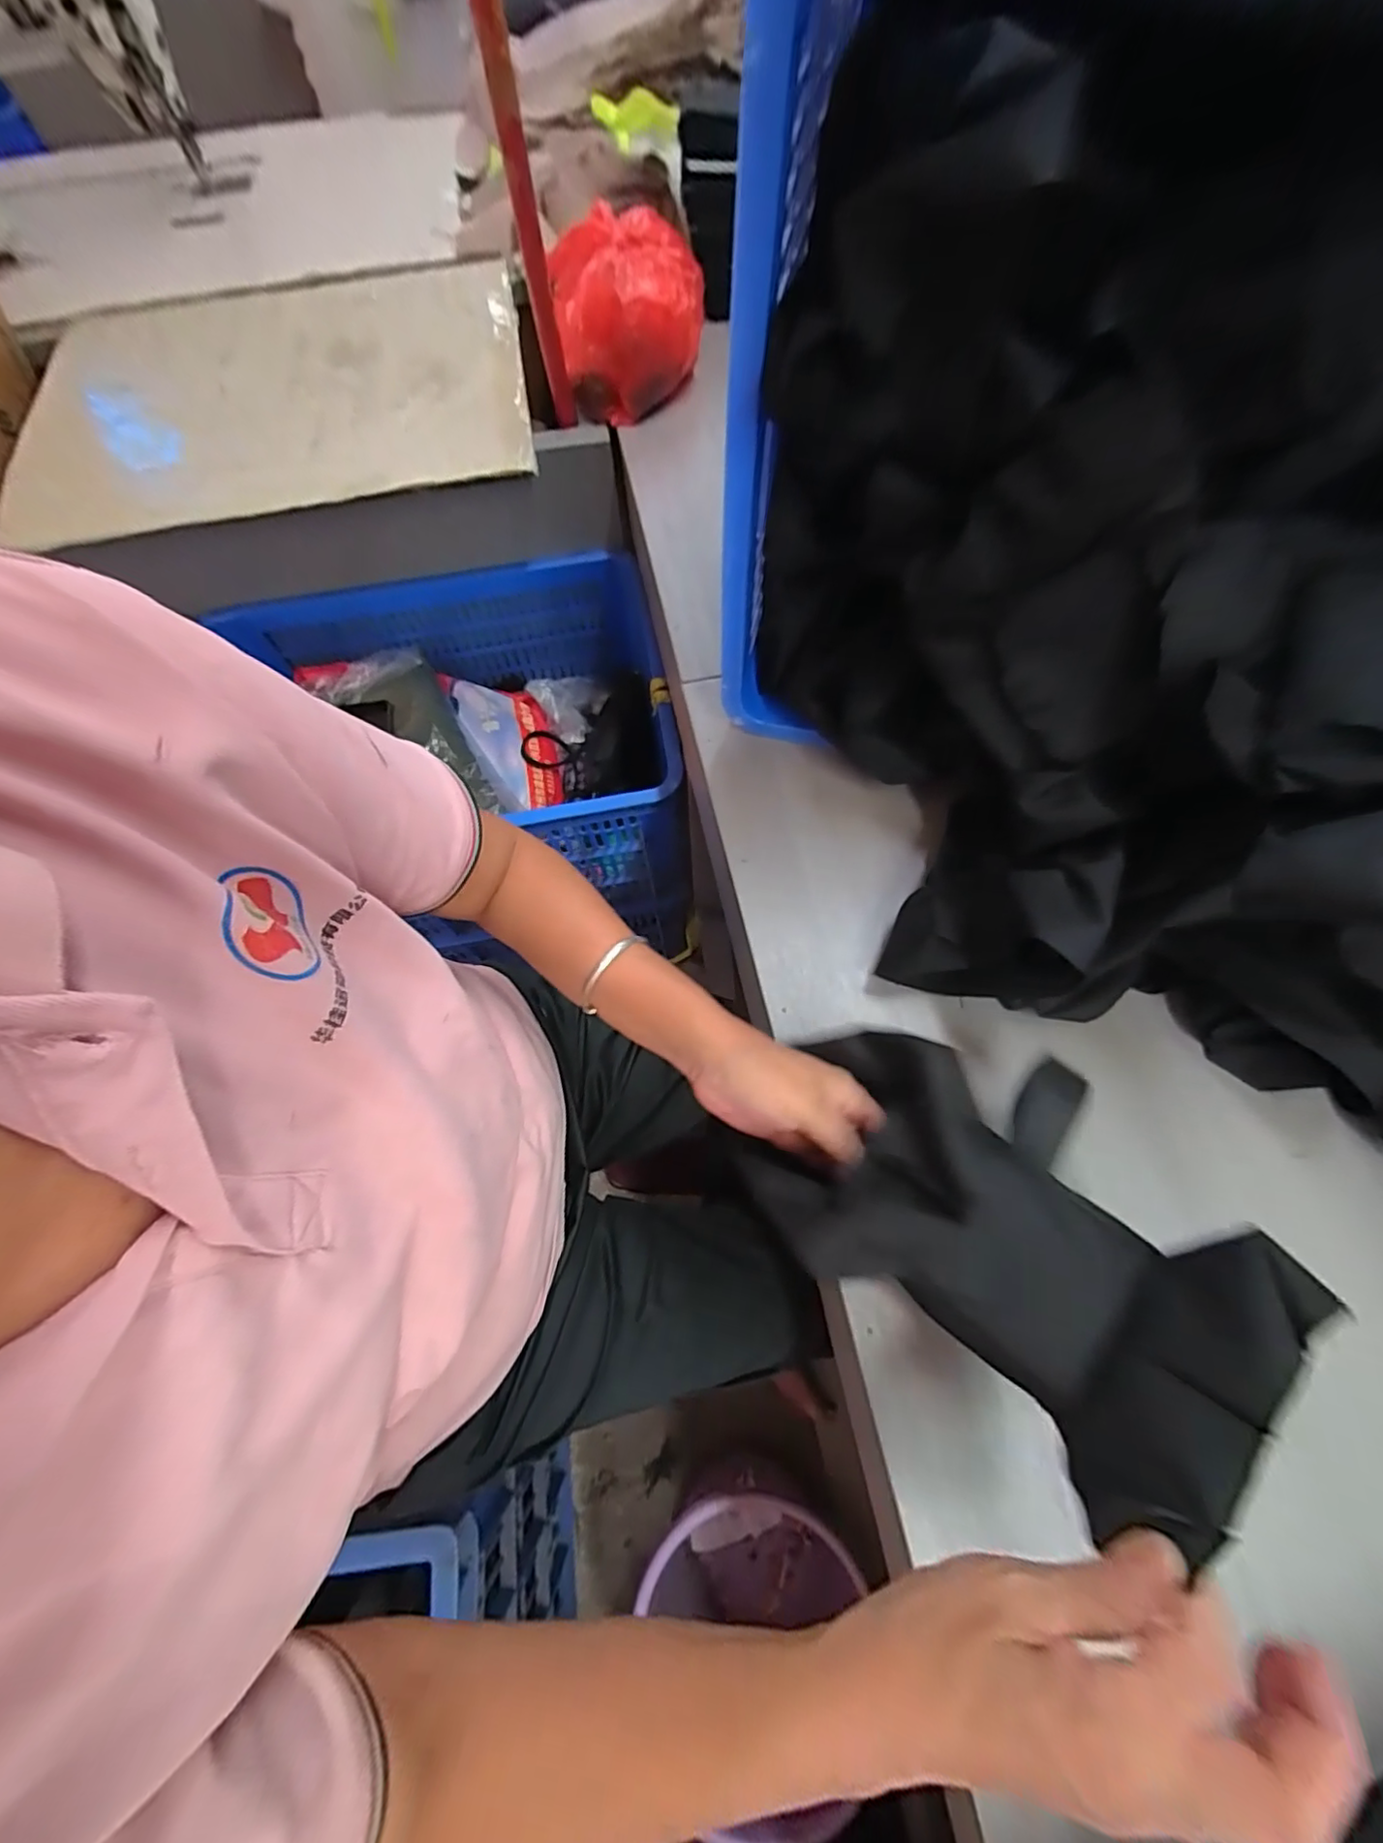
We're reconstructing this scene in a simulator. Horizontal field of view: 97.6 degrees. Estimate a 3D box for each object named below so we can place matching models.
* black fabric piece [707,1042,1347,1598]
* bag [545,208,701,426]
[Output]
[{"bbox_3d":[0.152,0.139,0.311,0.226,0.088,0.168,39,75,16],"label":"black fabric piece"},{"bbox_3d":[-0.072,-0.709,0.710,0.164,0.122,0.174,-14,68,-3],"label":"bag"}]

